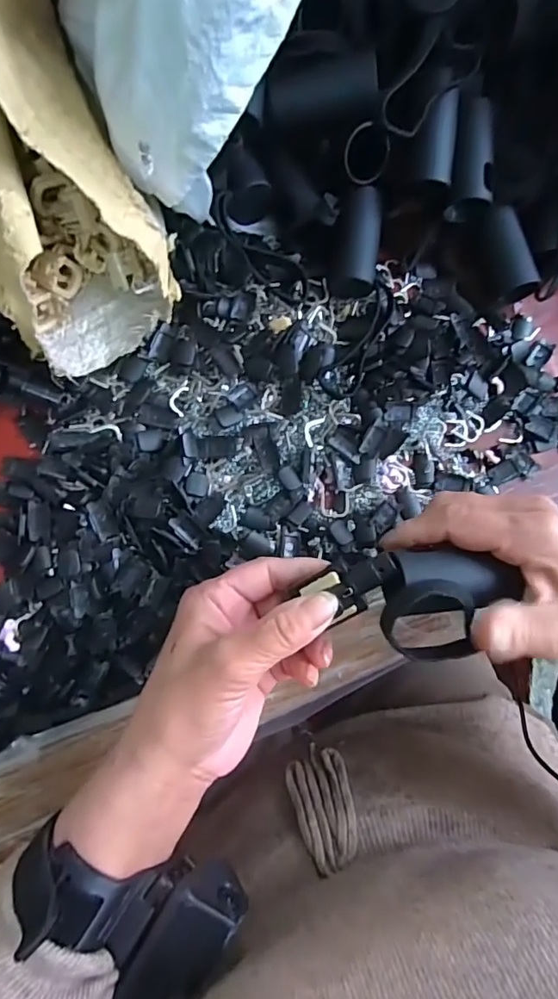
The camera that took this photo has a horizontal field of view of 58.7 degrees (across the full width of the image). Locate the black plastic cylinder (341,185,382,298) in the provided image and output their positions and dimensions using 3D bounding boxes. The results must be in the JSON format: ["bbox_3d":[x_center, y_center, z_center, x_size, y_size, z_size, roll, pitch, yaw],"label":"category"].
[{"bbox_3d":[0.053,-0.166,0.323,0.022,0.023,0.061,4,86,-4],"label":"black plastic cylinder"}]

